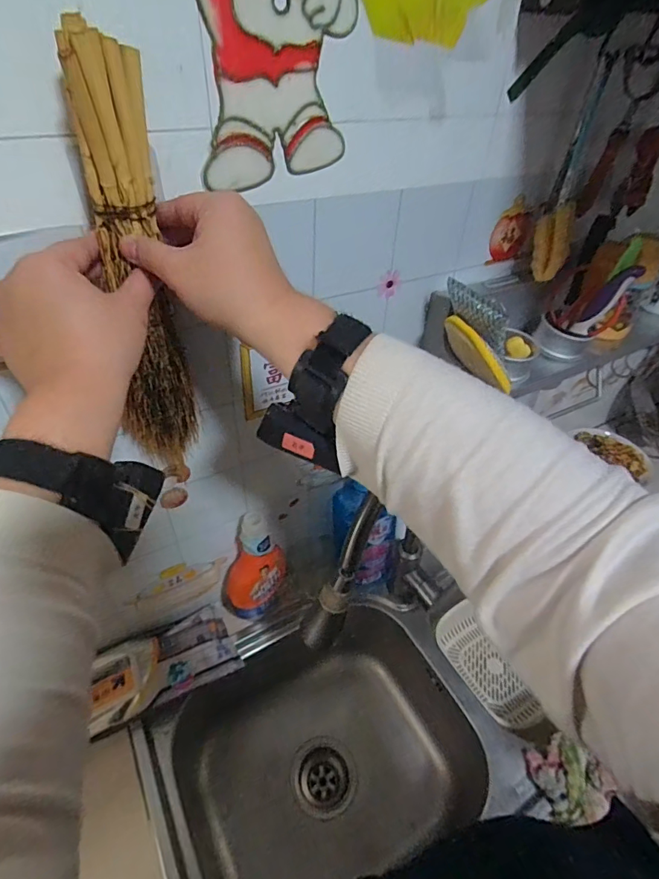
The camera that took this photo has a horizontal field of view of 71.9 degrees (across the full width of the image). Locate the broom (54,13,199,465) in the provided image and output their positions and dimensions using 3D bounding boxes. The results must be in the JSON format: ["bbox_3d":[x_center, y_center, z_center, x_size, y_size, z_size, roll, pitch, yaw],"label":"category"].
[{"bbox_3d":[-0.144,-0.101,0.351,0.056,0.325,0.026,-19,45,-27],"label":"broom"}]

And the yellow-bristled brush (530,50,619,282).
[{"bbox_3d":[0.273,-0.290,0.512,0.045,0.204,0.057,23,46,20],"label":"yellow-bristled brush"}]

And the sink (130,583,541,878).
[{"bbox_3d":[-0.008,0.470,0.703,0.407,0.206,0.358,-16,45,-19],"label":"sink"}]

